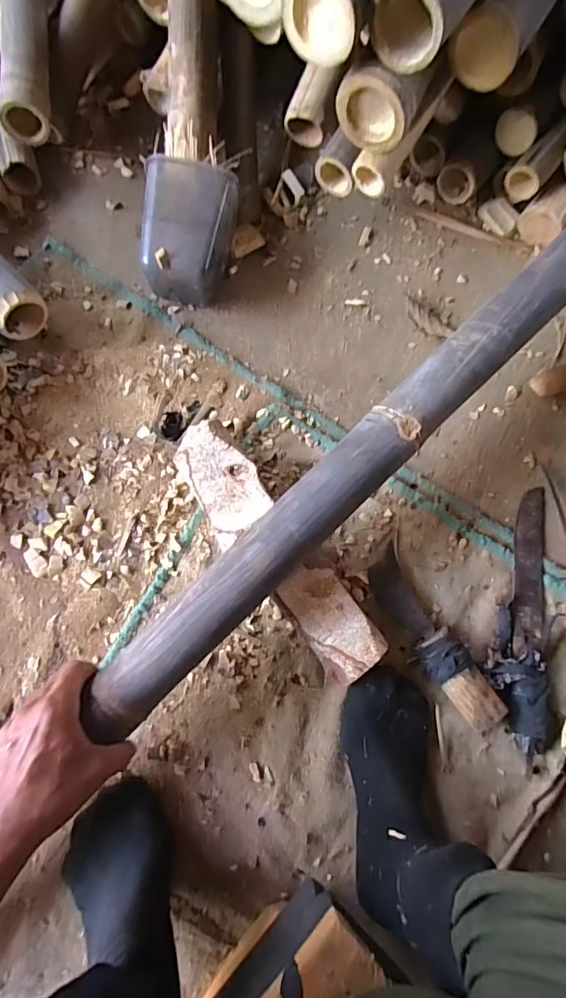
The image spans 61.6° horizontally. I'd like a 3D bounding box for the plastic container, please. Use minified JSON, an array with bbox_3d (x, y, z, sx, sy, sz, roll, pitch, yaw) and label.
[{"bbox_3d":[-0.121,-0.323,0.599,0.108,0.103,0.142,13,80,-2],"label":"plastic container"}]

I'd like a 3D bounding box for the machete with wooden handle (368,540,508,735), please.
[{"bbox_3d":[0.172,0.162,0.557,0.049,0.030,0.218,-32,70,-7],"label":"machete with wooden handle"}]

